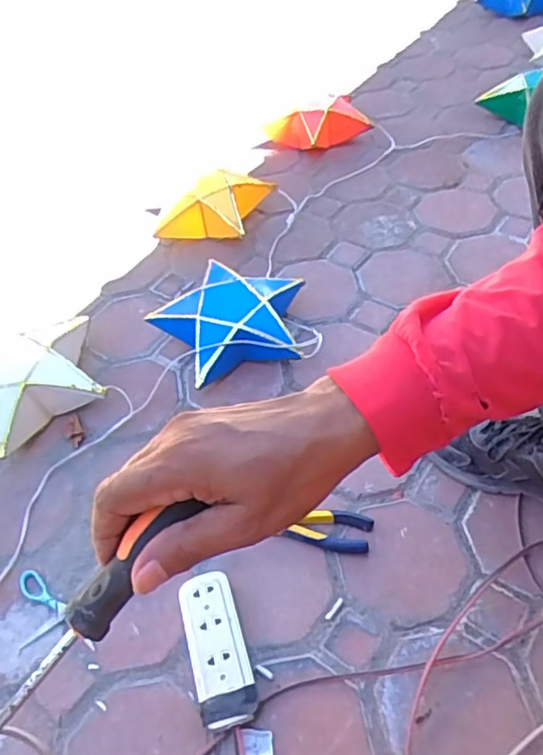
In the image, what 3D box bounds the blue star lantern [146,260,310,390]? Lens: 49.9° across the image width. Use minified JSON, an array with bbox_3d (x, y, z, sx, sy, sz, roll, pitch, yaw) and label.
[{"bbox_3d":[-0.063,-0.094,0.918,0.241,0.085,0.224,-15,50,-6],"label":"blue star lantern"}]

